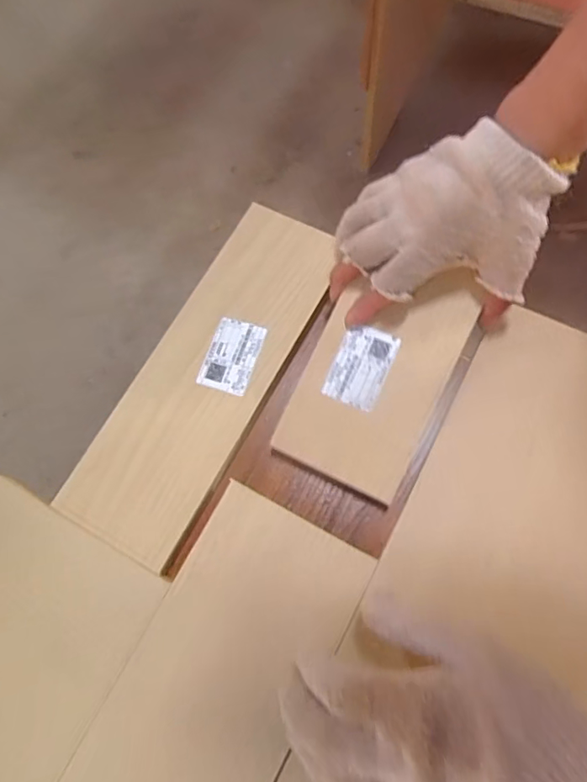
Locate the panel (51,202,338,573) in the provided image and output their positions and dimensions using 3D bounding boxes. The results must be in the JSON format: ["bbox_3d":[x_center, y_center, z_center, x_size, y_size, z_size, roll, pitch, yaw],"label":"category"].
[{"bbox_3d":[-0.067,-0.019,0.410,0.099,0.017,0.295,27,75,12],"label":"panel"}]

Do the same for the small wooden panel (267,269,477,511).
[{"bbox_3d":[0.060,-0.015,0.378,0.099,0.010,0.166,24,88,10],"label":"small wooden panel"}]

